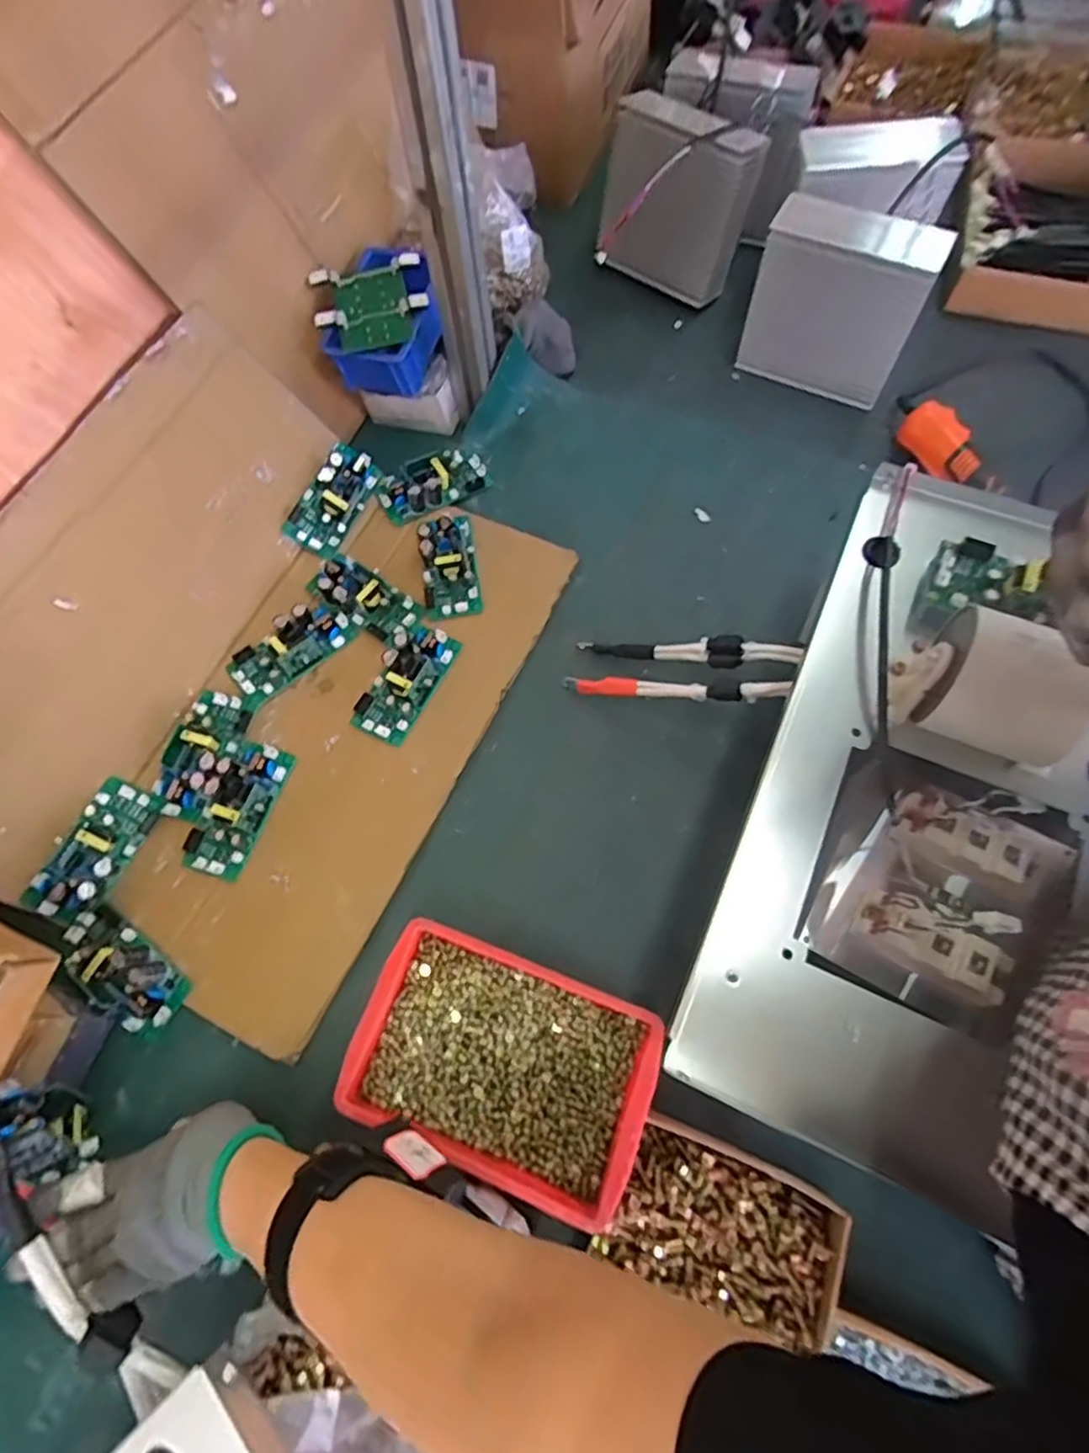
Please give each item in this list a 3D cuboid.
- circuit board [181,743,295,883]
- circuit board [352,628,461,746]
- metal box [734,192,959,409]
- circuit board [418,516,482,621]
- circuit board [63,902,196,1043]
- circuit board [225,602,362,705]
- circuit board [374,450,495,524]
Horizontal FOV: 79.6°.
[{"bbox_3d":[-0.270,0.068,0.568,0.056,0.019,0.118,16,69,9],"label":"circuit board"},{"bbox_3d":[-0.128,-0.044,0.606,0.055,0.024,0.117,27,71,13],"label":"circuit board"},{"bbox_3d":[0.299,-0.432,0.672,0.164,0.158,0.051,25,71,13],"label":"metal box"},{"bbox_3d":[-0.096,-0.164,0.651,0.055,0.019,0.111,-9,67,-1],"label":"circuit board"},{"bbox_3d":[-0.341,0.190,0.516,0.118,0.023,0.050,35,73,16],"label":"circuit board"},{"bbox_3d":[-0.244,-0.079,0.623,0.118,0.021,0.054,-41,71,-13],"label":"circuit board"},{"bbox_3d":[-0.118,-0.262,0.698,0.121,0.030,0.061,-24,68,-7],"label":"circuit board"}]

